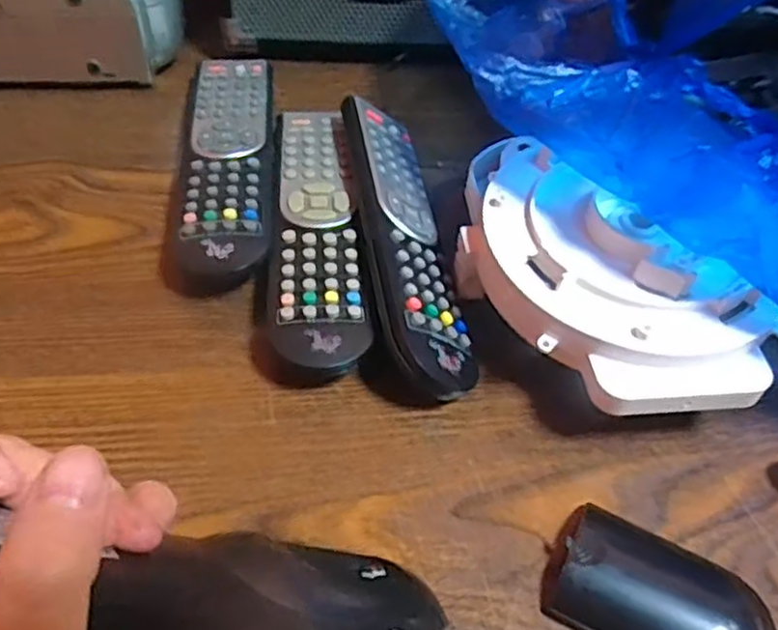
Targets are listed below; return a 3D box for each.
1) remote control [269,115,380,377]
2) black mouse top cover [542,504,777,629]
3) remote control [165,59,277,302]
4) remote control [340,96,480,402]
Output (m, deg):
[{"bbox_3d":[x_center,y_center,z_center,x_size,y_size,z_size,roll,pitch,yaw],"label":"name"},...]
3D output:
[{"bbox_3d":[-0.038,-0.044,0.381,0.046,0.027,0.193,-2,50,-7],"label":"remote control"},{"bbox_3d":[0.104,0.107,0.272,0.080,0.012,0.046,24,51,14],"label":"black mouse top cover"},{"bbox_3d":[-0.092,-0.088,0.417,0.054,0.027,0.189,0,50,-6],"label":"remote control"},{"bbox_3d":[0.004,-0.039,0.372,0.050,0.025,0.192,18,43,-31],"label":"remote control"}]

